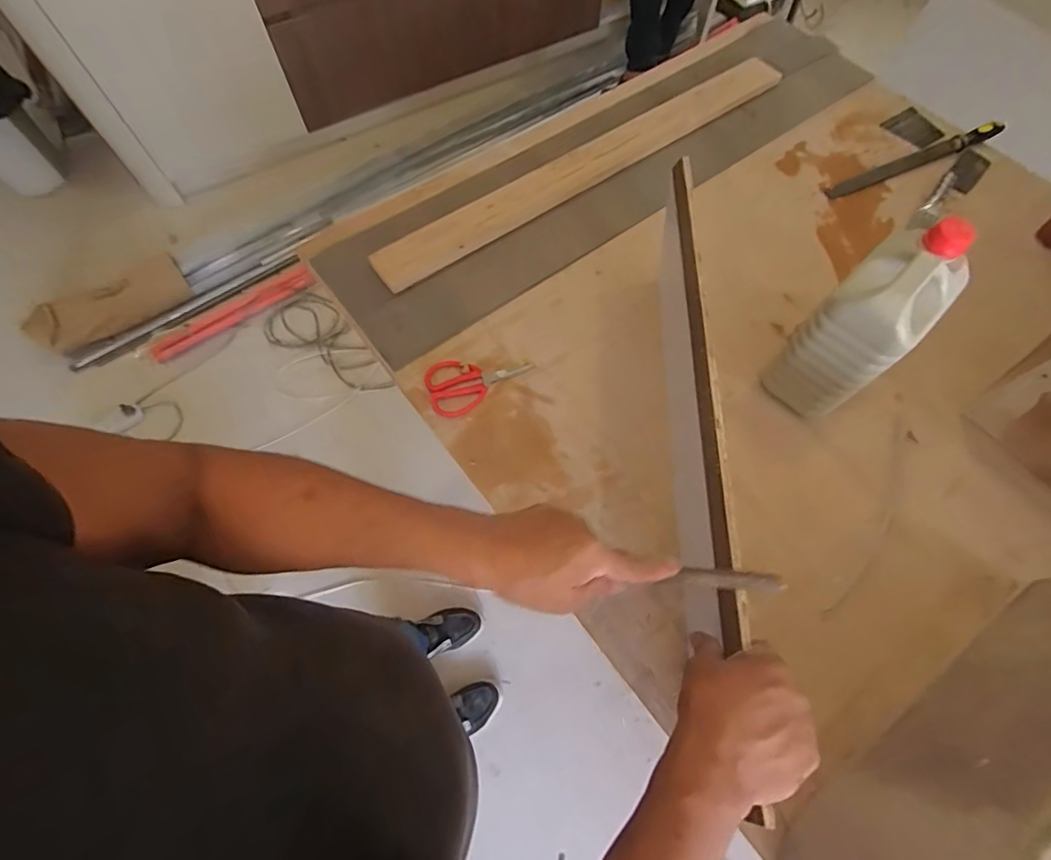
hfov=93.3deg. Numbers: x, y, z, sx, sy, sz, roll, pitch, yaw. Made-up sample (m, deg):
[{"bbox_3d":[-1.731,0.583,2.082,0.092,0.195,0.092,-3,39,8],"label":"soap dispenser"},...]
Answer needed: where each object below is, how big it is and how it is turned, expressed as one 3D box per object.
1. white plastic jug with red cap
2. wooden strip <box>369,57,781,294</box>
[{"bbox_3d":[0.437,-0.130,0.650,0.162,0.233,0.113,-41,73,-17],"label":"white plastic jug with red cap"},{"bbox_3d":[0.137,-0.499,0.914,0.917,0.020,0.080,-34,85,-15],"label":"wooden strip"}]

